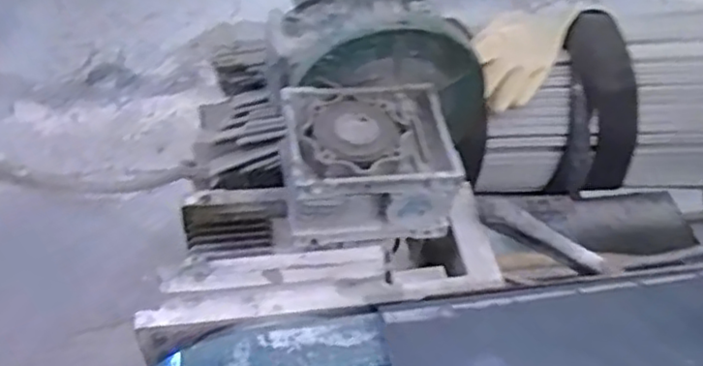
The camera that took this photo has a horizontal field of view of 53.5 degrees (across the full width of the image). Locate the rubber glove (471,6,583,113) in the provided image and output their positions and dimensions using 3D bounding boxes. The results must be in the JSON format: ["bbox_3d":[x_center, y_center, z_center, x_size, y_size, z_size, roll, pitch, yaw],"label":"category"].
[{"bbox_3d":[0.215,-0.172,0.902,0.100,0.046,0.194,28,53,18],"label":"rubber glove"}]

